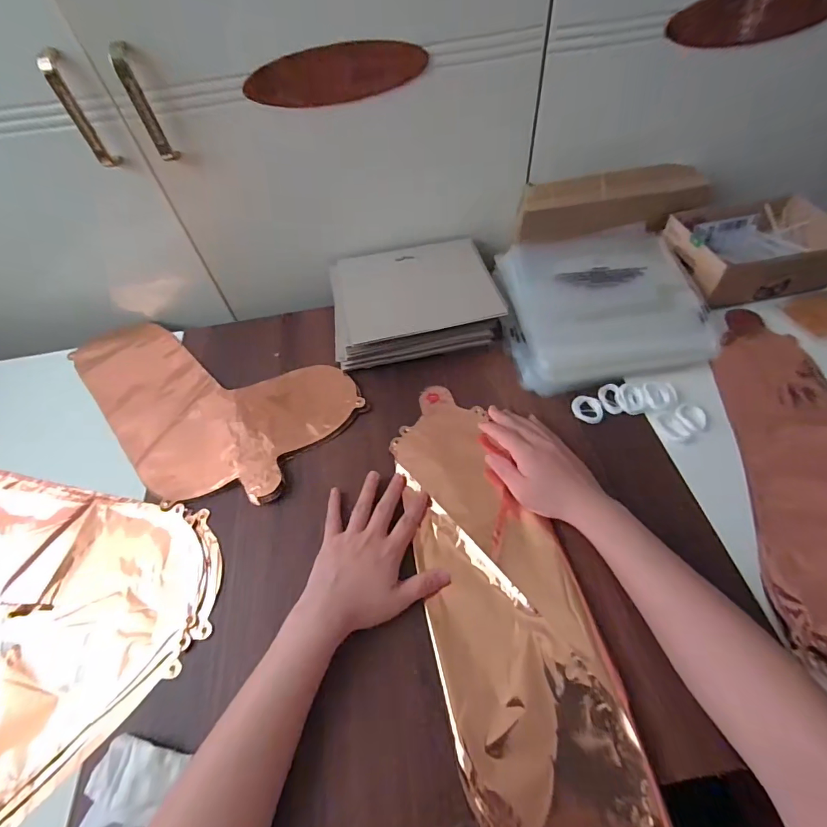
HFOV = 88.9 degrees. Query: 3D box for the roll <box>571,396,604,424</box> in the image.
[{"bbox_3d":[0.199,-0.004,0.483,0.034,0.009,0.032,-2,54,3],"label":"roll"}]

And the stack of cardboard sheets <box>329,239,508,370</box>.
[{"bbox_3d":[-0.003,-0.152,0.565,0.208,0.065,0.177,-8,54,-1],"label":"stack of cardboard sheets"}]

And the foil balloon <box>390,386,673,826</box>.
[{"bbox_3d":[0.075,0.152,0.376,0.135,0.017,0.424,-14,54,-5],"label":"foil balloon"}]

